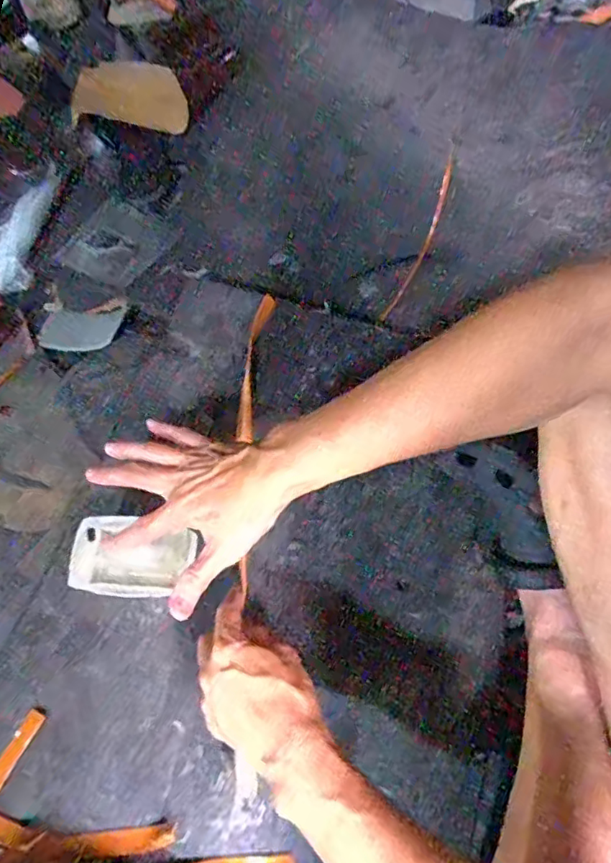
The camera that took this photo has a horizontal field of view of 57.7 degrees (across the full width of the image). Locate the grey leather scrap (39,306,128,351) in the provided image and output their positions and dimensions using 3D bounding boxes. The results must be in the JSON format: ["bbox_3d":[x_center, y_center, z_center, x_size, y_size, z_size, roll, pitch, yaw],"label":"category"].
[{"bbox_3d":[-0.270,-0.123,0.667,0.105,0.004,0.056,-1,68,11],"label":"grey leather scrap"}]

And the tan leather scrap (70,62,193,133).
[{"bbox_3d":[-0.226,-0.438,0.719,0.140,0.010,0.092,-1,86,-8],"label":"tan leather scrap"}]

